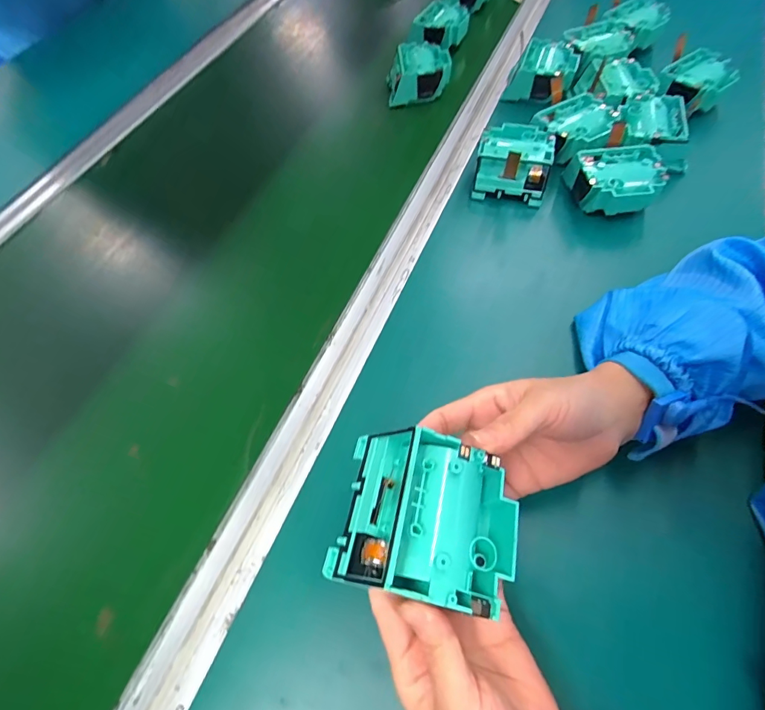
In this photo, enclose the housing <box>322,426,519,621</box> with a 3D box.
[{"bbox_3d":[0.024,0.080,0.214,0.082,0.042,0.075,22,60,-13],"label":"housing"}]

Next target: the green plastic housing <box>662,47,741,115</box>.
[{"bbox_3d":[0.358,-0.313,0.487,0.087,0.025,0.062,-40,65,-18],"label":"green plastic housing"}]

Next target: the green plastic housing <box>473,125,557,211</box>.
[{"bbox_3d":[0.137,-0.201,0.454,0.072,0.047,0.075,9,61,9],"label":"green plastic housing"}]

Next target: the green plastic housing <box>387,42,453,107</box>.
[{"bbox_3d":[0.047,-0.365,0.554,0.079,0.042,0.077,0,60,4],"label":"green plastic housing"}]

